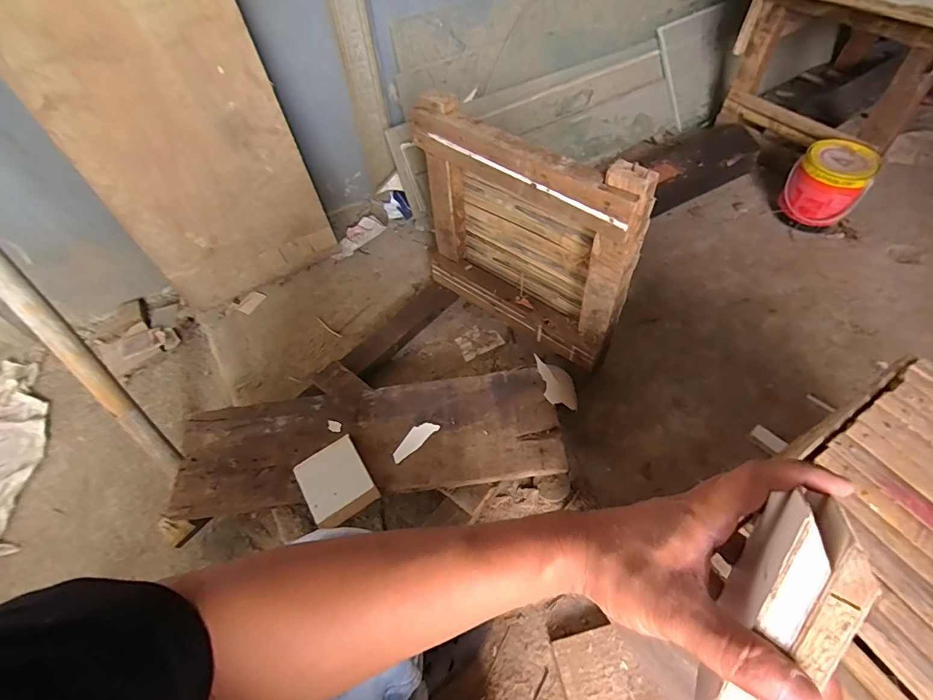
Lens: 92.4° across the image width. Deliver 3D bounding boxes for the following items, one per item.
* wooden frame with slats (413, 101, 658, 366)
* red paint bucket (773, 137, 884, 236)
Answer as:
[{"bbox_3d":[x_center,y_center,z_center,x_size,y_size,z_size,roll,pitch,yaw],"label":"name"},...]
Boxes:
[{"bbox_3d":[0.093,-0.197,0.803,0.416,0.373,0.080,34,63,23],"label":"wooden frame with slats"},{"bbox_3d":[0.869,-0.396,1.089,0.153,0.160,0.154,-1,55,2],"label":"red paint bucket"}]

